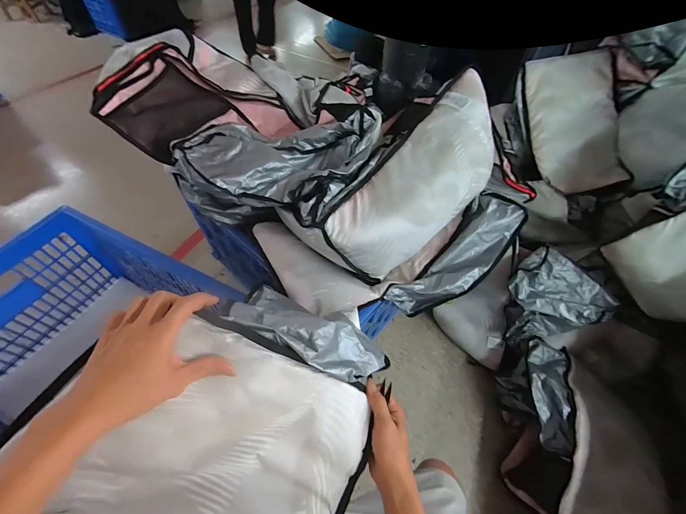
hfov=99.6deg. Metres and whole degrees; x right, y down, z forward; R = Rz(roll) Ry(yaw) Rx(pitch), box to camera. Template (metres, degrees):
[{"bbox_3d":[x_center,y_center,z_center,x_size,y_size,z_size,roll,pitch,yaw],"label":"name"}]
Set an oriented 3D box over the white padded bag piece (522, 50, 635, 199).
[{"bbox_3d":[0.982,-0.574,1.219,0.344,0.078,0.595,-9,86,12],"label":"white padded bag piece"}]

